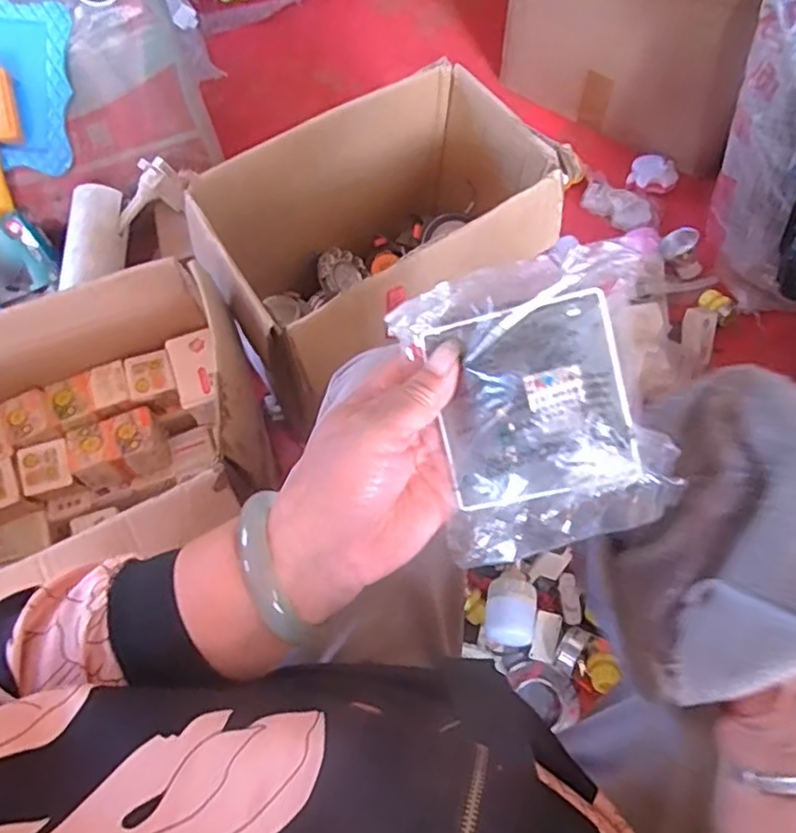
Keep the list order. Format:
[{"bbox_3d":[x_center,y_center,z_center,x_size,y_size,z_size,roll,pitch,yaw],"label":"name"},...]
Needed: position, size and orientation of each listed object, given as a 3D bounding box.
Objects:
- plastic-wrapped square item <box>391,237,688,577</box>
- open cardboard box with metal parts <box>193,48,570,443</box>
[{"bbox_3d":[0.068,-0.006,0.287,0.114,0.031,0.129,-17,89,9],"label":"plastic-wrapped square item"},{"bbox_3d":[-0.010,-0.206,0.767,0.413,0.261,0.227,-34,71,-11],"label":"open cardboard box with metal parts"}]

